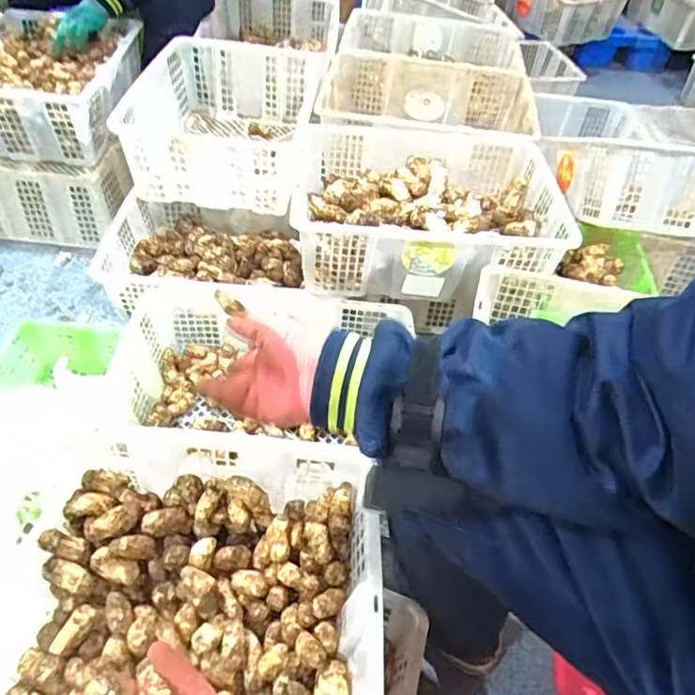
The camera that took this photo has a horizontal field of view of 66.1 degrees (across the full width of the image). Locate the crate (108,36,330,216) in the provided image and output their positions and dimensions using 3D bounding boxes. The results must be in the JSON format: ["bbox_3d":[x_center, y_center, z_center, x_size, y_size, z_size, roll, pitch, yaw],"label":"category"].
[{"bbox_3d":[-0.243,-0.459,1.111,0.334,0.179,0.377,5,47,-2],"label":"crate"}]

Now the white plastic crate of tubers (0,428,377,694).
[{"bbox_3d":[-0.155,0.306,0.443,0.335,0.122,0.471,8,47,1],"label":"white plastic crate of tubers"}]

